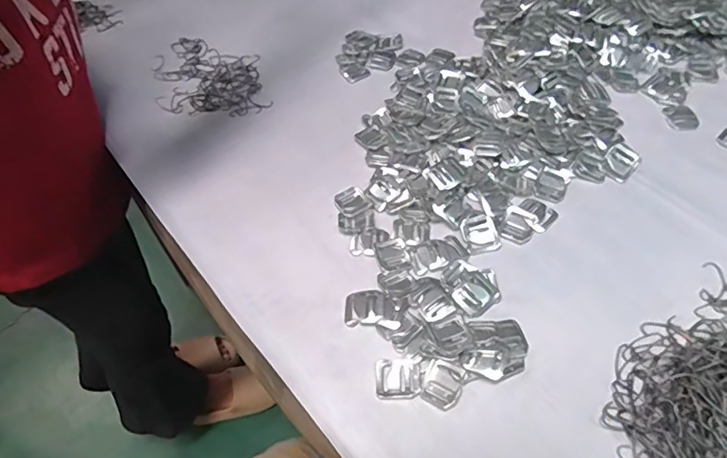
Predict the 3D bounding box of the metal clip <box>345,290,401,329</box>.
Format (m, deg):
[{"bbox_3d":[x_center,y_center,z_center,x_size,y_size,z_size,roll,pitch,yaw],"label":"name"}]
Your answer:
[{"bbox_3d":[0.007,0.069,0.451,0.045,0.006,0.033,0,54,3],"label":"metal clip"}]

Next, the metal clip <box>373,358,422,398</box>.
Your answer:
[{"bbox_3d":[0.027,0.118,0.417,0.035,0.004,0.031,-3,54,1],"label":"metal clip"}]

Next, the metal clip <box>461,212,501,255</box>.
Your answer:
[{"bbox_3d":[0.109,0.004,0.488,0.031,0.008,0.037,-13,55,-5],"label":"metal clip"}]

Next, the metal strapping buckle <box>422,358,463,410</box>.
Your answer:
[{"bbox_3d":[0.061,0.120,0.408,0.029,0.004,0.032,24,59,20],"label":"metal strapping buckle"}]

